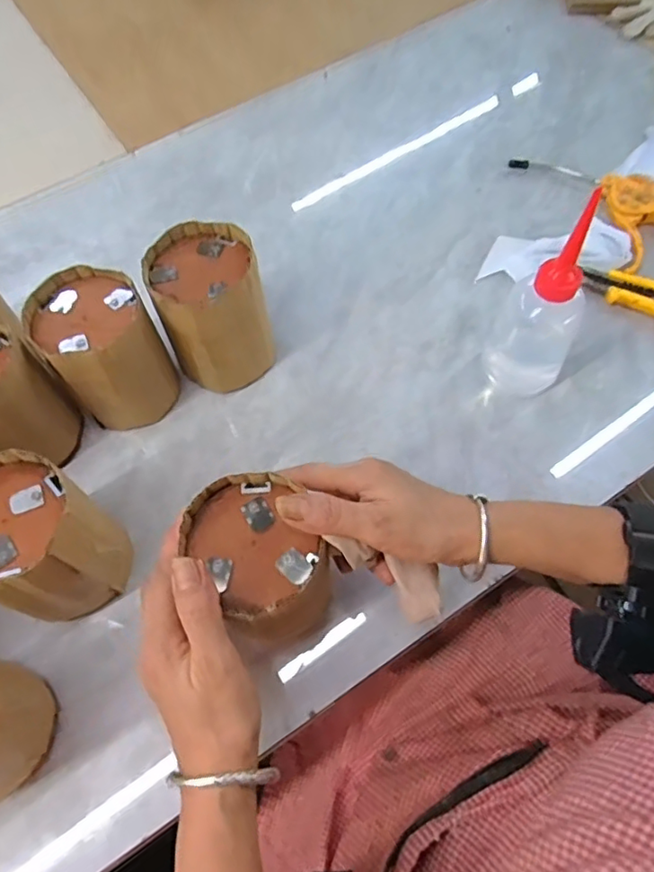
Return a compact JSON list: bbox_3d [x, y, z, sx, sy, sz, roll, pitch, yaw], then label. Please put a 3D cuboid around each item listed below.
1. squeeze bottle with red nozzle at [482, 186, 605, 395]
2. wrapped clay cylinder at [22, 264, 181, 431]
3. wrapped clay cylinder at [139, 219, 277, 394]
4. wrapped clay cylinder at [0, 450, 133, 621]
[{"bbox_3d":[0.162,-0.095,0.422,0.062,0.166,0.053,23,66,15],"label":"squeeze bottle with red nozzle"},{"bbox_3d":[-0.173,-0.064,0.455,0.078,0.111,0.086,-37,66,-15],"label":"wrapped clay cylinder"},{"bbox_3d":[-0.091,-0.100,0.471,0.080,0.110,0.093,-14,63,-4],"label":"wrapped clay cylinder"},{"bbox_3d":[-0.190,0.073,0.385,0.084,0.108,0.080,-1,62,3],"label":"wrapped clay cylinder"}]

